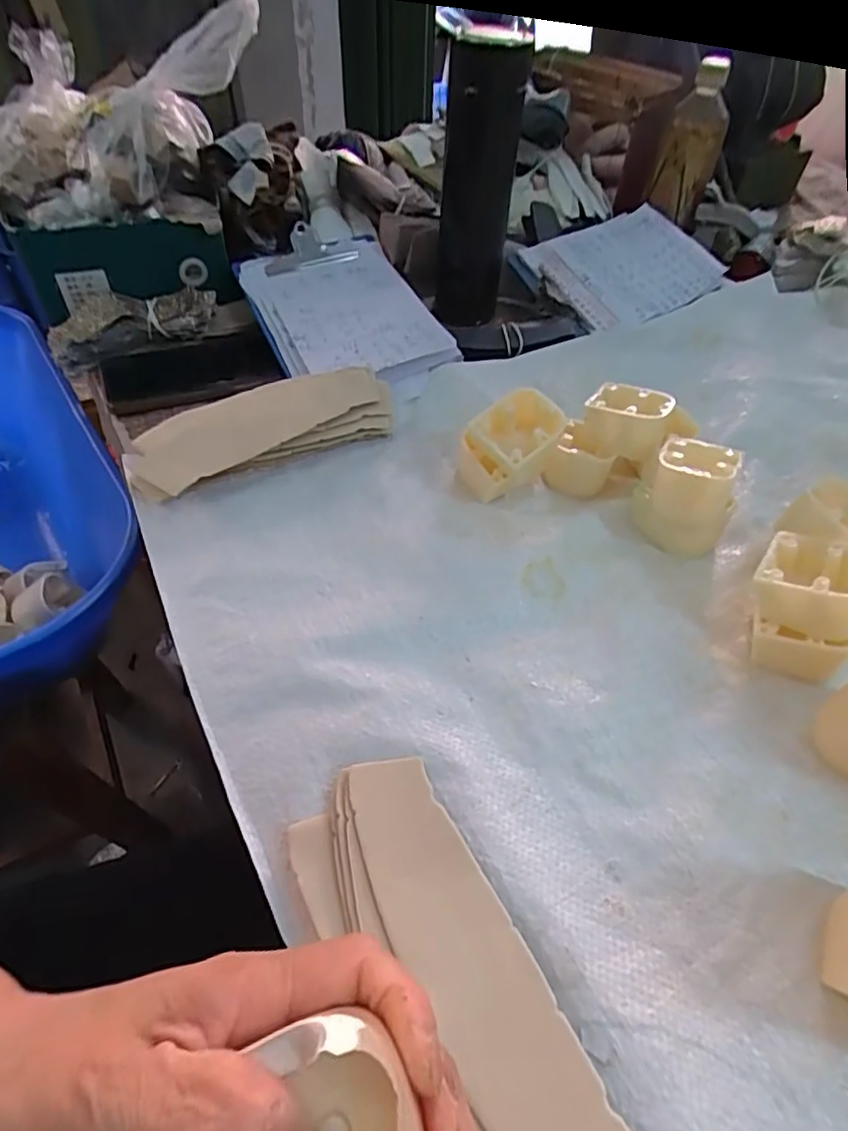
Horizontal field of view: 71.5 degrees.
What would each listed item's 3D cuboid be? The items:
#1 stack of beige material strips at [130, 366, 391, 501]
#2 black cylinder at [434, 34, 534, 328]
[{"bbox_3d":[-0.120,-0.103,0.445,0.196,0.039,0.070,-27,56,-23],"label":"stack of beige material strips"},{"bbox_3d":[0.048,-0.334,0.546,0.065,0.232,0.052,5,50,2],"label":"black cylinder"}]

